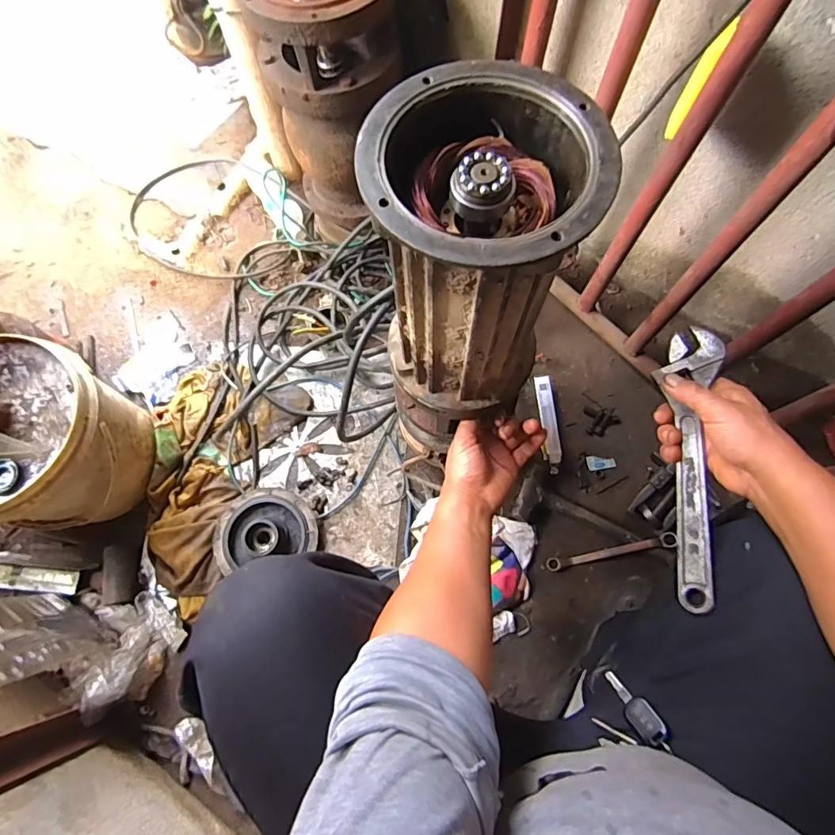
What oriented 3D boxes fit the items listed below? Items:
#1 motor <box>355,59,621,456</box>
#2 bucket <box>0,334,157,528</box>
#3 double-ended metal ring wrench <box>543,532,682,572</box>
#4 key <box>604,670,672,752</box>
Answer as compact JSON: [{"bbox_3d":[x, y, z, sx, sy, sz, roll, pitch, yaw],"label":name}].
[{"bbox_3d":[0.046,-0.128,0.432,0.159,0.265,0.161,-5,71,-2],"label":"motor"},{"bbox_3d":[-0.586,0.039,0.747,0.260,0.224,0.249,0,71,0],"label":"bucket"},{"bbox_3d":[0.332,0.231,0.810,0.217,0.017,0.024,-15,71,8],"label":"double-ended metal ring wrench"},{"bbox_3d":[0.214,0.285,0.463,0.024,0.009,0.079,-26,30,-9],"label":"key"}]

